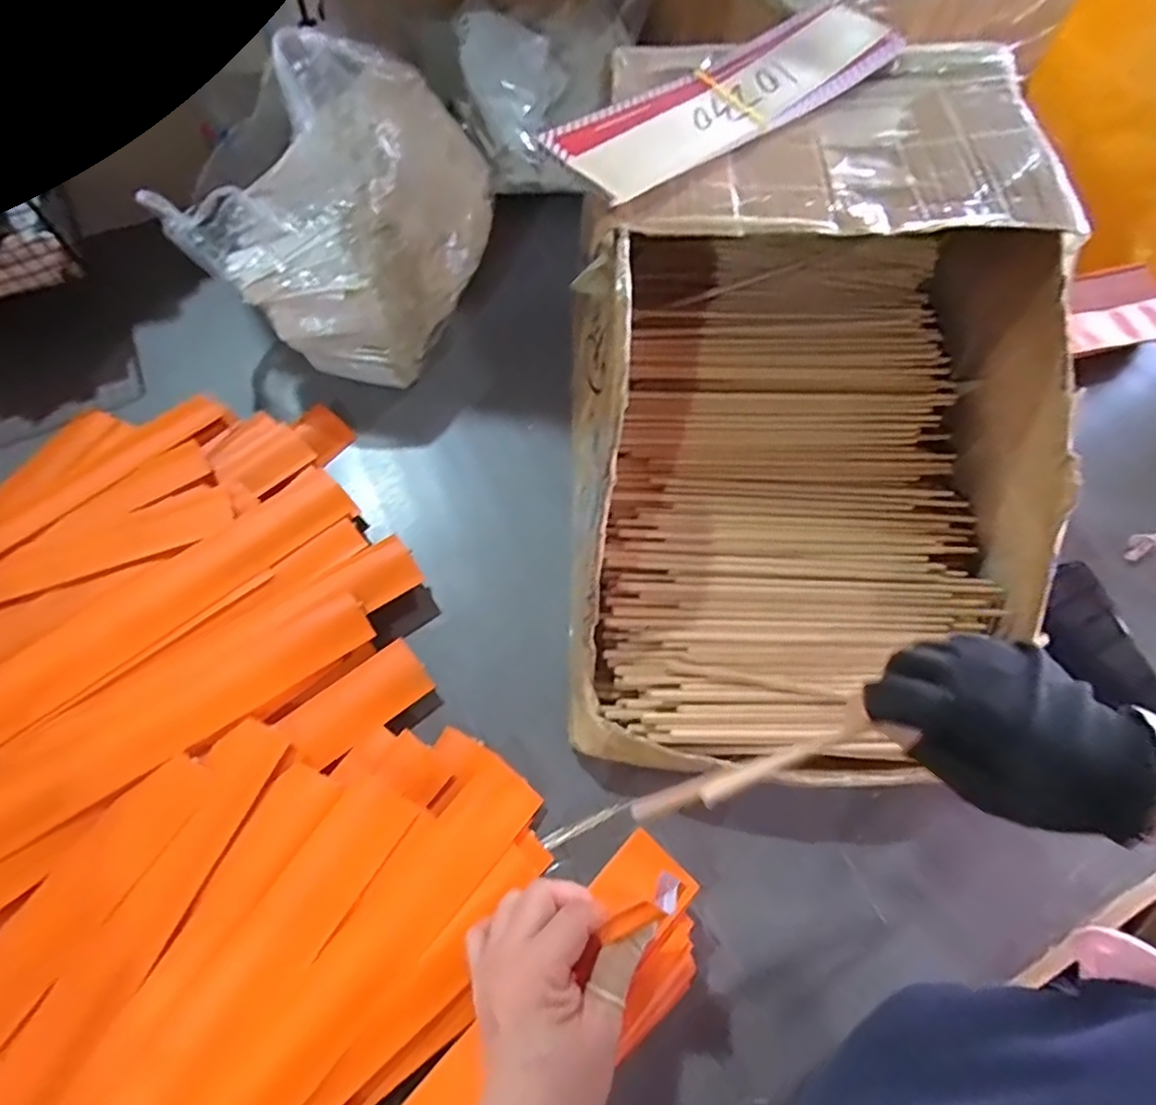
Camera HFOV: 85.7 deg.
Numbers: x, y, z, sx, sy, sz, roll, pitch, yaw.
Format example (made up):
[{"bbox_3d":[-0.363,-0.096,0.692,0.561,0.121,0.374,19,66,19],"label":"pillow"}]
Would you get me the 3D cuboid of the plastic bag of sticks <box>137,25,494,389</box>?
[{"bbox_3d":[-0.202,-0.318,0.567,0.186,0.181,0.290,21,65,8],"label":"plastic bag of sticks"}]

